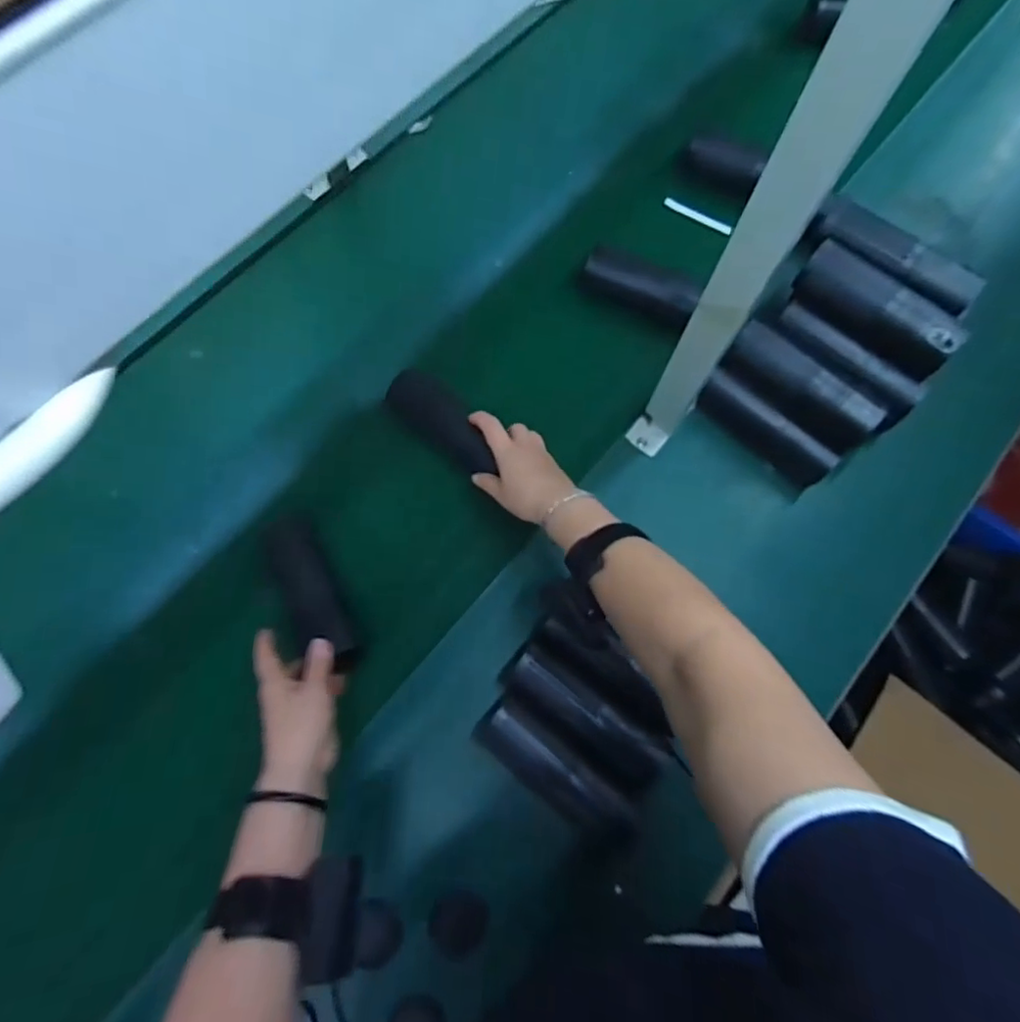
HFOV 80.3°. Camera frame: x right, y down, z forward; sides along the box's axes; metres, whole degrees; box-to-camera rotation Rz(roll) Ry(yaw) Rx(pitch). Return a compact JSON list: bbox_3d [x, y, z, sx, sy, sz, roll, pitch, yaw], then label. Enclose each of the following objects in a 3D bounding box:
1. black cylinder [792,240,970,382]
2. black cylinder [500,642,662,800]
[{"bbox_3d":[0.357,-0.198,0.588,0.045,0.049,0.162,-43,79,-13],"label":"black cylinder"},{"bbox_3d":[0.068,0.197,0.576,0.164,0.050,0.053,38,76,9],"label":"black cylinder"}]

